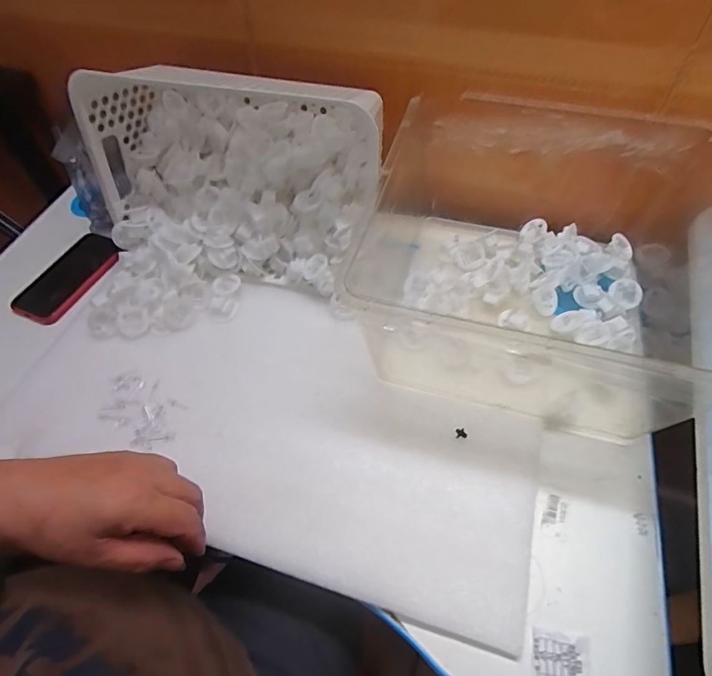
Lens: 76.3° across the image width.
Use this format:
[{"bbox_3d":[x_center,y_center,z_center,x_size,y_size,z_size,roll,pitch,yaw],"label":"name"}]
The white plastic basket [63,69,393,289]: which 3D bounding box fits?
[{"bbox_3d":[-0.122,-0.178,0.508,0.313,0.168,0.152,13,56,9],"label":"white plastic basket"}]

